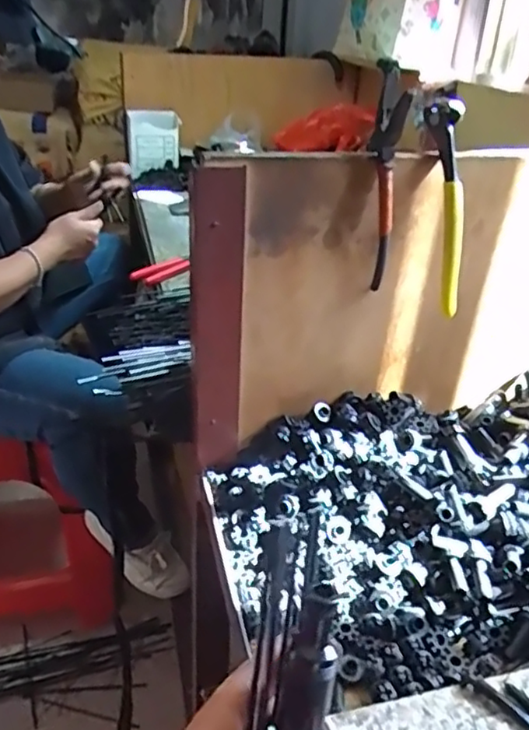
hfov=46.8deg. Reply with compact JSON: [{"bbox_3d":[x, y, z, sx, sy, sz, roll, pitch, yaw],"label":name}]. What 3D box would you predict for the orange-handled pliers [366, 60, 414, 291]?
[{"bbox_3d":[0.086,-0.131,0.450,0.024,0.165,0.055,8,30,10],"label":"orange-handled pliers"}]

